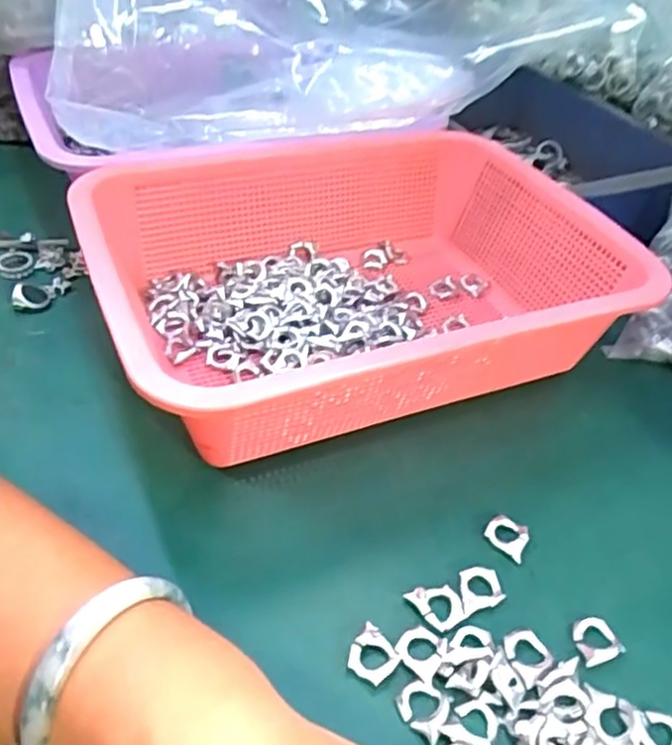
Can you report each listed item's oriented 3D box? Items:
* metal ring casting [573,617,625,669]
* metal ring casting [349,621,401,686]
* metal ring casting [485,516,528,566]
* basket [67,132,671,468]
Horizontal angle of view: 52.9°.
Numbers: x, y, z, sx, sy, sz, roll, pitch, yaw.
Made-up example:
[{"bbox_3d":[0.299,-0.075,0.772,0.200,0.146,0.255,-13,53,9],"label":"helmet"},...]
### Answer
[{"bbox_3d":[0.113,0.117,0.296,0.022,0.007,0.019,-13,45,-20],"label":"metal ring casting"},{"bbox_3d":[0.016,0.118,0.282,0.019,0.004,0.021,30,47,24],"label":"metal ring casting"},{"bbox_3d":[0.084,0.081,0.333,0.020,0.004,0.020,21,44,17],"label":"metal ring casting"},{"bbox_3d":[0.012,-0.056,0.416,0.299,0.085,0.226,-15,46,-22],"label":"basket"}]

